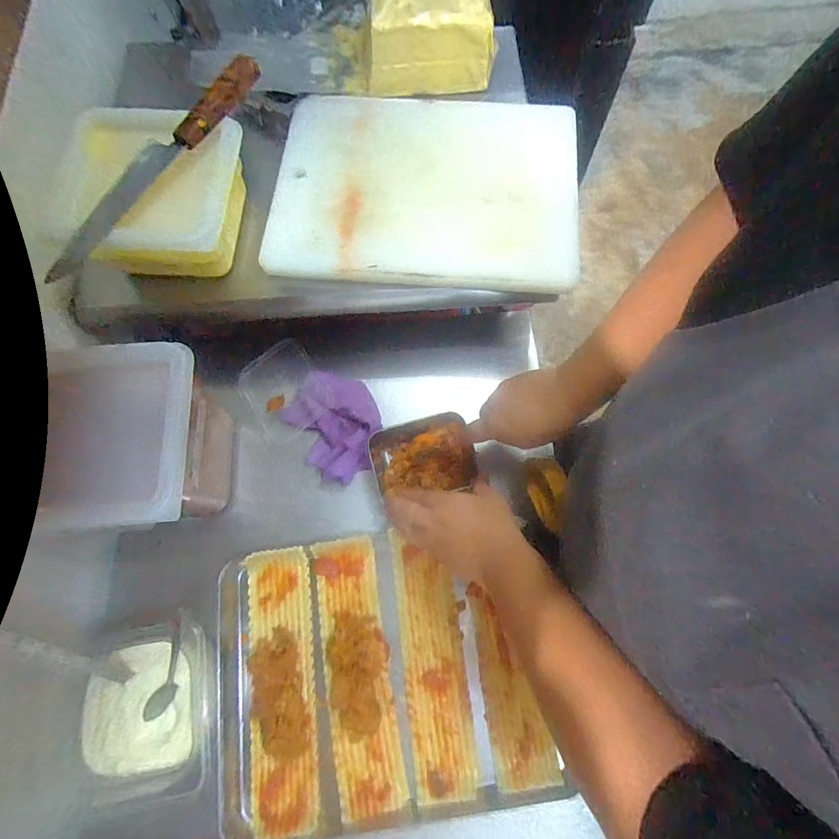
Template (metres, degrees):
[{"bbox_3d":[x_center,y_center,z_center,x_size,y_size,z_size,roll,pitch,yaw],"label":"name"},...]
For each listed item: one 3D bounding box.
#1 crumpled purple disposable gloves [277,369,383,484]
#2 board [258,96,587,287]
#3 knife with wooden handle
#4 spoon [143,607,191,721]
[{"bbox_3d":[-0.117,0.003,0.601,0.119,0.022,0.151,-29,74,-6],"label":"crumpled purple disposable gloves"},{"bbox_3d":[0.007,-0.319,0.582,0.396,0.026,0.296,4,77,2],"label":"board"},{"bbox_3d":[-0.288,-0.279,0.477,0.026,0.030,0.324,32,77,11],"label":"knife with wooden handle"},{"bbox_3d":[-0.275,0.271,0.482,0.019,0.024,0.133,19,97,5],"label":"spoon"}]

